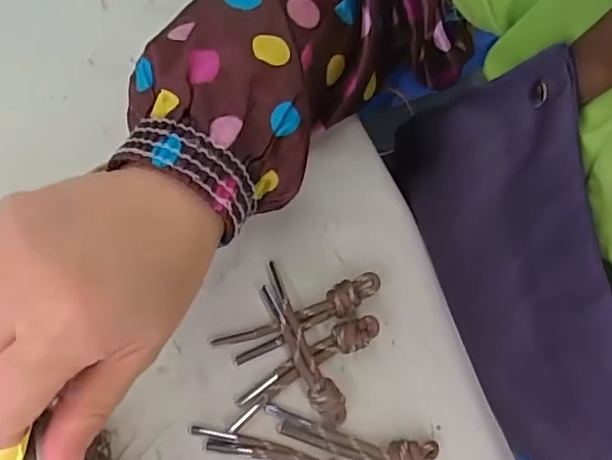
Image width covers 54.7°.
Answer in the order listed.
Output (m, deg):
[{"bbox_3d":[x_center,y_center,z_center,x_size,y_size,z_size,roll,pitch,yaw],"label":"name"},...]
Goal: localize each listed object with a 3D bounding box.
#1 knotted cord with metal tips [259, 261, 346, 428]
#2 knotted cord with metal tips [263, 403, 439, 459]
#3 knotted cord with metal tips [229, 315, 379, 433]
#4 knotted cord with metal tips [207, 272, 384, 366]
[{"bbox_3d":[-0.004,0.057,0.300,0.015,0.017,0.087,-25,76,-11],"label":"knotted cord with metal tips"},{"bbox_3d":[0.021,0.103,0.291,0.084,0.011,0.018,16,72,1],"label":"knotted cord with metal tips"},{"bbox_3d":[-0.003,0.069,0.296,0.086,0.020,0.017,-29,77,-12],"label":"knotted cord with metal tips"},{"bbox_3d":[-0.004,0.045,0.304,0.090,0.015,0.017,-22,75,-11],"label":"knotted cord with metal tips"}]

